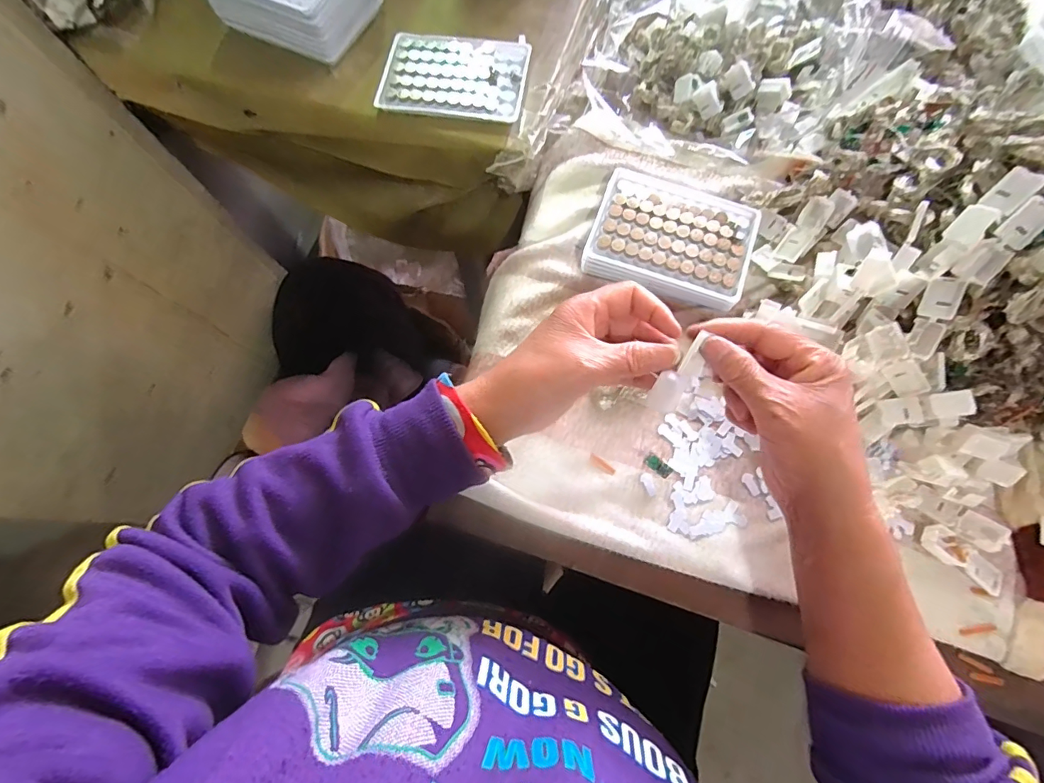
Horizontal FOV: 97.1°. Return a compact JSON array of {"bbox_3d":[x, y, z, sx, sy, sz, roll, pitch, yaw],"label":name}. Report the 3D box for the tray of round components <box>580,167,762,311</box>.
[{"bbox_3d":[0.127,-0.132,0.392,0.128,0.022,0.104,18,74,6],"label":"tray of round components"}]

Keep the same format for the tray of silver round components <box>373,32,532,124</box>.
[{"bbox_3d":[-0.061,-0.291,0.423,0.130,0.011,0.095,8,73,4],"label":"tray of silver round components"}]

